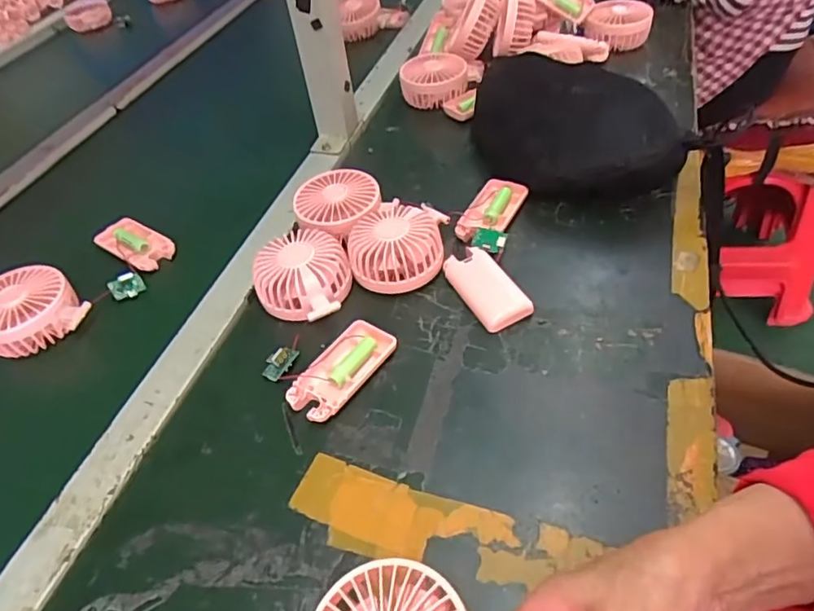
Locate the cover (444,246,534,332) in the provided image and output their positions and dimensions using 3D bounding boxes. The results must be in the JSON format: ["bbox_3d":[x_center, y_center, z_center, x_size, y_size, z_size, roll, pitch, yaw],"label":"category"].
[{"bbox_3d":[0.070,-0.016,0.509,0.041,0.018,0.089,-25,48,-14],"label":"cover"}]

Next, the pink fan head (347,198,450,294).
[{"bbox_3d":[-0.006,-0.060,0.541,0.085,0.043,0.100,12,50,20],"label":"pink fan head"}]

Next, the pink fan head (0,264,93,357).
[{"bbox_3d":[-0.349,0.004,0.522,0.086,0.036,0.086,-4,46,5],"label":"pink fan head"}]

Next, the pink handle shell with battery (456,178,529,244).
[{"bbox_3d":[0.085,-0.094,0.580,0.046,0.018,0.099,18,52,24],"label":"pink handle shell with battery"}]

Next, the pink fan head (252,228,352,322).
[{"bbox_3d":[-0.092,-0.027,0.524,0.085,0.047,0.081,-4,46,5],"label":"pink fan head"}]

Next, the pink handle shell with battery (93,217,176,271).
[{"bbox_3d":[-0.286,-0.065,0.603,0.085,0.015,0.045,23,54,28],"label":"pink handle shell with battery"}]

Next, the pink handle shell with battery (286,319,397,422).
[{"bbox_3d":[-0.053,0.052,0.464,0.048,0.015,0.094,25,55,29],"label":"pink handle shell with battery"}]

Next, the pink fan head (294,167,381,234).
[{"bbox_3d":[-0.070,-0.100,0.586,0.084,0.045,0.087,-8,46,1],"label":"pink fan head"}]

